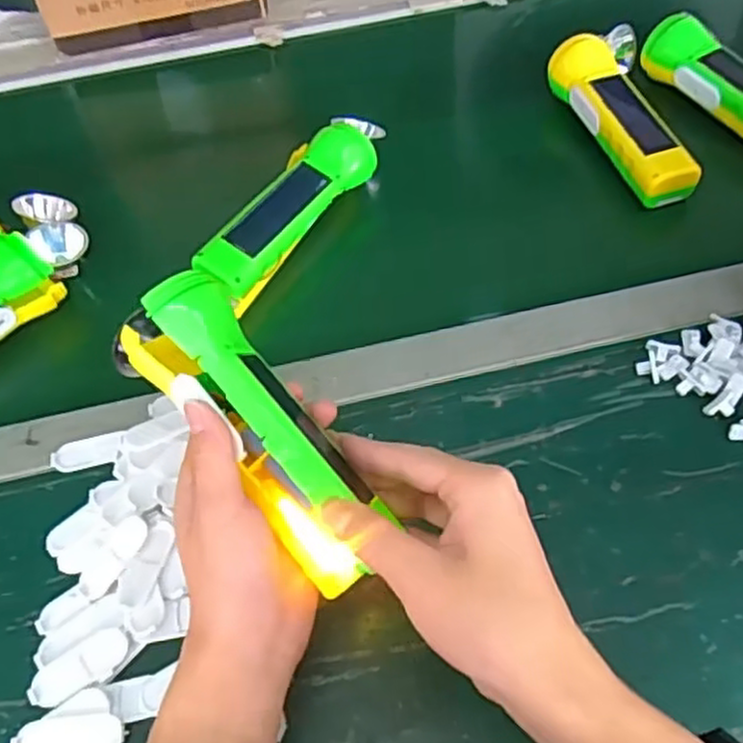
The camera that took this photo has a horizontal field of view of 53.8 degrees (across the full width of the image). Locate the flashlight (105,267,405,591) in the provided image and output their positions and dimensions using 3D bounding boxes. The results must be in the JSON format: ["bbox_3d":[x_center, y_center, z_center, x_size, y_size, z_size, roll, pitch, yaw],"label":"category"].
[{"bbox_3d":[-0.053,0.028,0.343,0.055,0.040,0.161,-36,85,-19],"label":"flashlight"}]

